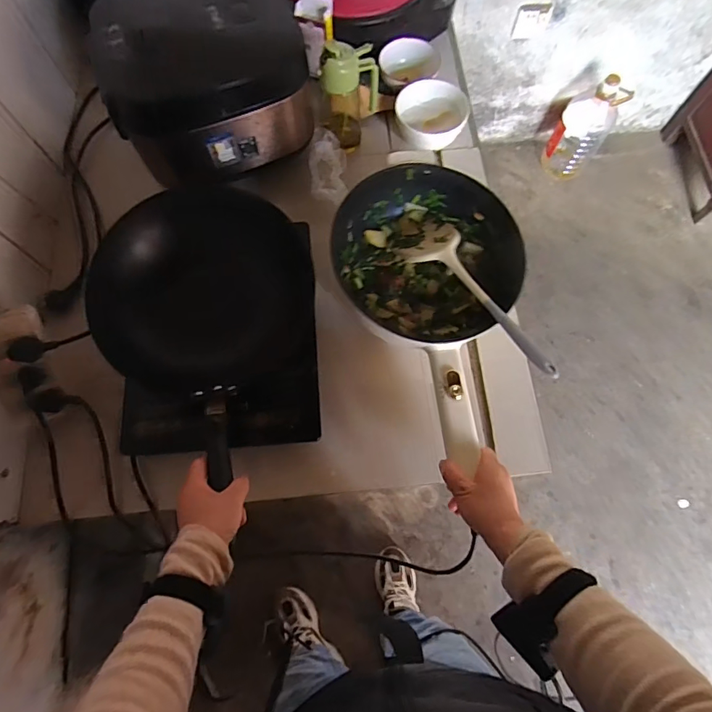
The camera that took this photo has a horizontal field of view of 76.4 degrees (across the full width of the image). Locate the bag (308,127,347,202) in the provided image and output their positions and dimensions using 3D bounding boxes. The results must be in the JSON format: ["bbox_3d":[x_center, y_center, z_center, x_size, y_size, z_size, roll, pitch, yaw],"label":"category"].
[{"bbox_3d":[-0.050,-0.339,0.789,0.065,0.040,0.139,-9,87,-3],"label":"bag"}]

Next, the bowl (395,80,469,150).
[{"bbox_3d":[0.136,-0.437,0.832,0.124,0.055,0.135,0,72,-1],"label":"bowl"}]

